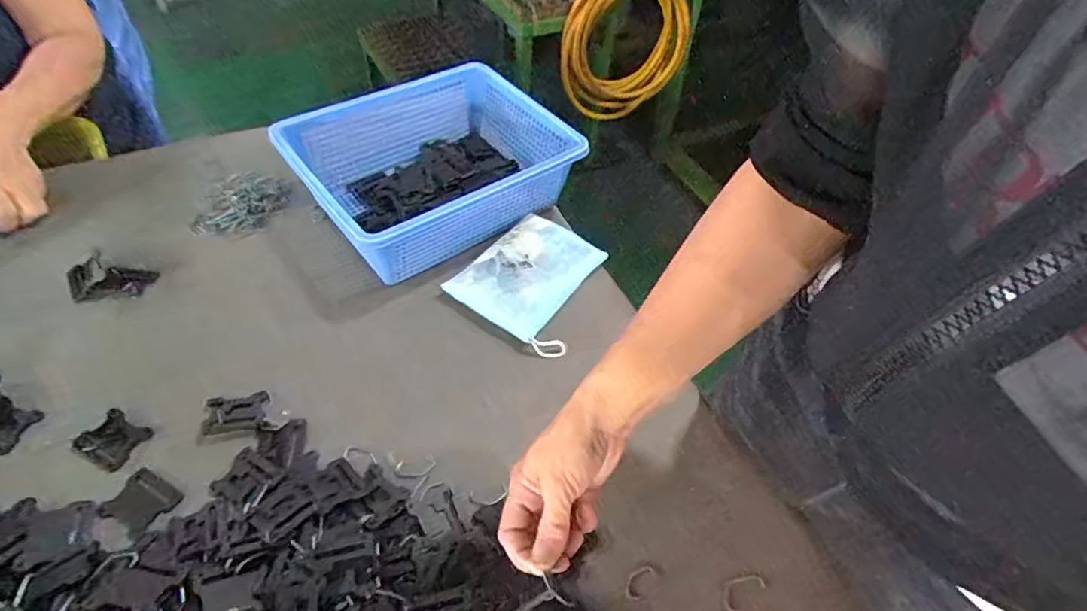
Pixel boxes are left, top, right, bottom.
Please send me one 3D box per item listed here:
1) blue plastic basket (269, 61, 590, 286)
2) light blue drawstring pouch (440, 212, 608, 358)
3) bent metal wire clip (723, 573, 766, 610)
[{"bbox_3d":[-0.131,-0.166,0.684,0.296,0.098,0.230,-29,59,-25],"label":"blue plastic basket"},{"bbox_3d":[-0.005,-0.033,0.642,0.138,0.029,0.161,32,55,19],"label":"light blue drawstring pouch"},{"bbox_3d":[0.160,0.229,0.455,0.042,0.004,0.021,-28,59,-25],"label":"bent metal wire clip"}]

